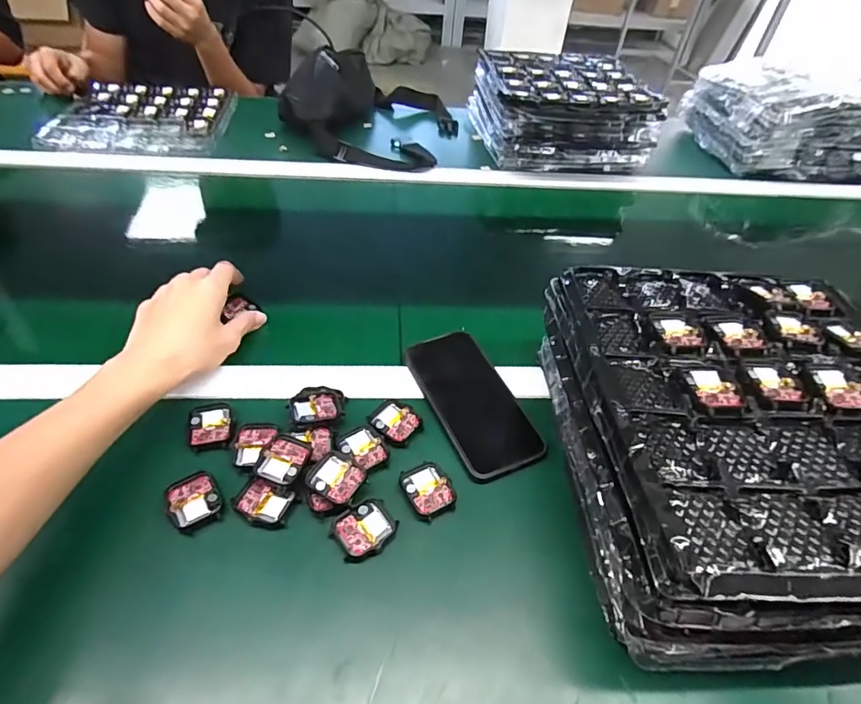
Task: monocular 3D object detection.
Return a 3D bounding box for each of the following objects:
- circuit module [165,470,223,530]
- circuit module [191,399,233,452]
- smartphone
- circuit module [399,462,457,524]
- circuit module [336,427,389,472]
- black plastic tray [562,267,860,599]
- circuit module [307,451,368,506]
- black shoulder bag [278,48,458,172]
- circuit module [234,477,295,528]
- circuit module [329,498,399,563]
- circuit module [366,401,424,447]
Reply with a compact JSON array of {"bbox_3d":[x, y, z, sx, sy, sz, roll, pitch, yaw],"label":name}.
[{"bbox_3d":[-0.184,0.116,0.391,0.036,0.007,0.040,-22,52,-25],"label":"circuit module"},{"bbox_3d":[-0.191,0.062,0.437,0.036,0.009,0.046,-4,46,-10],"label":"circuit module"},{"bbox_3d":[0.039,0.046,0.474,0.078,0.009,0.154,-19,59,-20],"label":"smartphone"},{"bbox_3d":[-0.002,0.112,0.413,0.038,0.004,0.048,-19,50,-23],"label":"circuit module"},{"bbox_3d":[-0.057,0.082,0.432,0.043,0.006,0.034,36,53,27],"label":"circuit module"},{"bbox_3d":[0.244,0.026,0.361,0.249,0.026,0.288,2,46,-1],"label":"black plastic tray"},{"bbox_3d":[-0.076,0.103,0.407,0.042,0.013,0.036,28,49,20],"label":"circuit module"},{"bbox_3d":[-0.102,-0.426,0.873,0.292,0.124,0.295,3,45,-3],"label":"black shoulder bag"},{"bbox_3d":[-0.132,0.119,0.394,0.041,0.009,0.033,13,46,7],"label":"circuit module"},{"bbox_3d":[-0.051,0.136,0.386,0.045,0.004,0.037,-27,54,-28],"label":"circuit module"},{"bbox_3d":[-0.032,0.062,0.454,0.043,0.004,0.036,32,51,23],"label":"circuit module"}]

